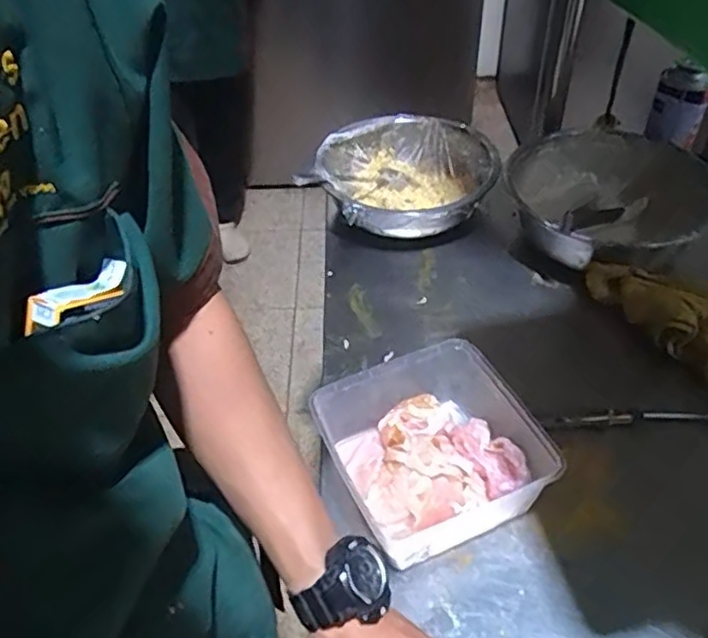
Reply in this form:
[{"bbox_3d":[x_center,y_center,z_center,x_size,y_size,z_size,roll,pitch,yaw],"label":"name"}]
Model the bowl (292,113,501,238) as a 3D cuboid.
[{"bbox_3d":[0.067,-0.192,0.896,0.236,0.078,0.236,-2,45,2],"label":"bowl"}]

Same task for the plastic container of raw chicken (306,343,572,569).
[{"bbox_3d":[0.065,0.114,0.585,0.169,0.073,0.166,-18,46,-14],"label":"plastic container of raw chicken"}]

